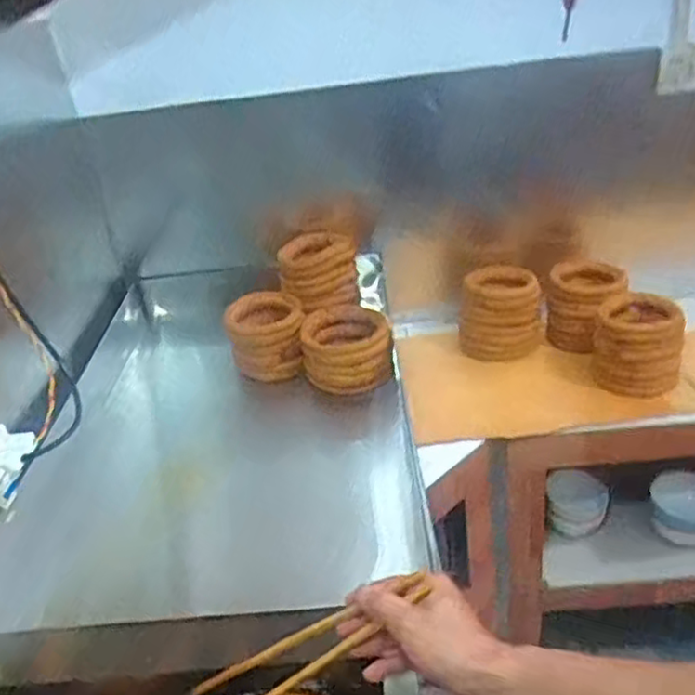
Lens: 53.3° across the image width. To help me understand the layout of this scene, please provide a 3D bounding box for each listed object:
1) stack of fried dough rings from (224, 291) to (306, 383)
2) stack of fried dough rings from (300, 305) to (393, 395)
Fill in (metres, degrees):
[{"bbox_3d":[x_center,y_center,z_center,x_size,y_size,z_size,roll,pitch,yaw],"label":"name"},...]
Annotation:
[{"bbox_3d":[-0.166,-0.019,1.446,0.154,0.149,0.117,-5,29,3],"label":"stack of fried dough rings"},{"bbox_3d":[-0.002,0.004,1.400,0.175,0.105,0.173,-5,29,1],"label":"stack of fried dough rings"}]

